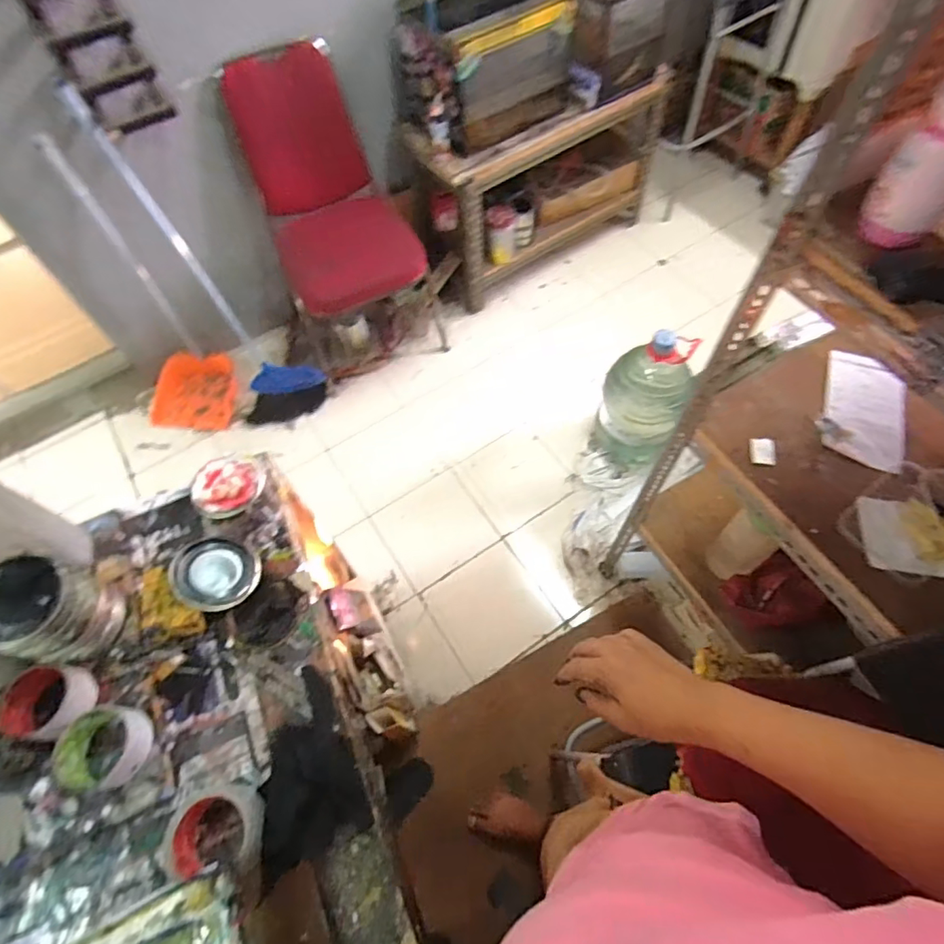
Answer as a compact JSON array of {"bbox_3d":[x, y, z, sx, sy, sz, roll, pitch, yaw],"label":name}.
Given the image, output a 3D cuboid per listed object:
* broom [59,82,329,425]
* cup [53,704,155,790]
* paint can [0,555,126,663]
[{"bbox_3d":[-0.795,-0.576,1.620,0.266,1.030,0.158,-41,43,-18],"label":"broom"},{"bbox_3d":[-0.418,0.316,0.613,0.083,0.049,0.082,-2,60,3],"label":"cup"},{"bbox_3d":[-0.500,0.166,0.622,0.095,0.127,0.096,-2,60,3],"label":"paint can"}]

